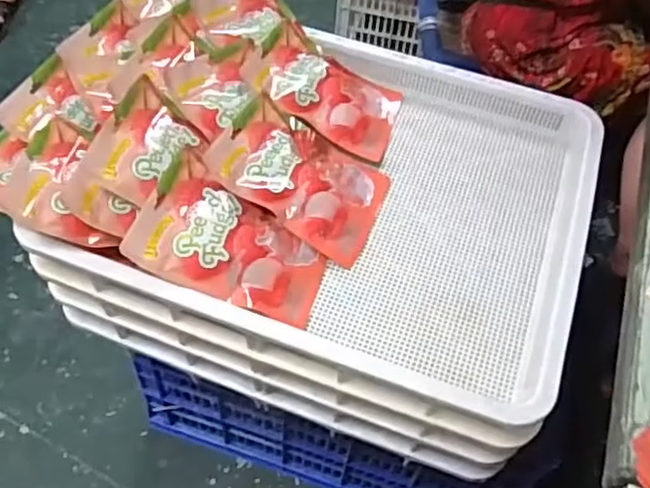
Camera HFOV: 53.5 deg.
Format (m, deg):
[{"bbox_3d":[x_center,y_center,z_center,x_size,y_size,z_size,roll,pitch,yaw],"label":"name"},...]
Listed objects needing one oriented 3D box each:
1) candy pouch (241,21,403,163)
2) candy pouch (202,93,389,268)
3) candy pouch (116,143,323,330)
[{"bbox_3d":[0.002,-0.215,0.894,0.214,0.025,0.152,28,52,-8],"label":"candy pouch"},{"bbox_3d":[-0.024,-0.088,0.802,0.212,0.028,0.158,32,54,-7],"label":"candy pouch"},{"bbox_3d":[-0.102,-0.002,0.736,0.219,0.022,0.136,26,64,-11],"label":"candy pouch"}]

